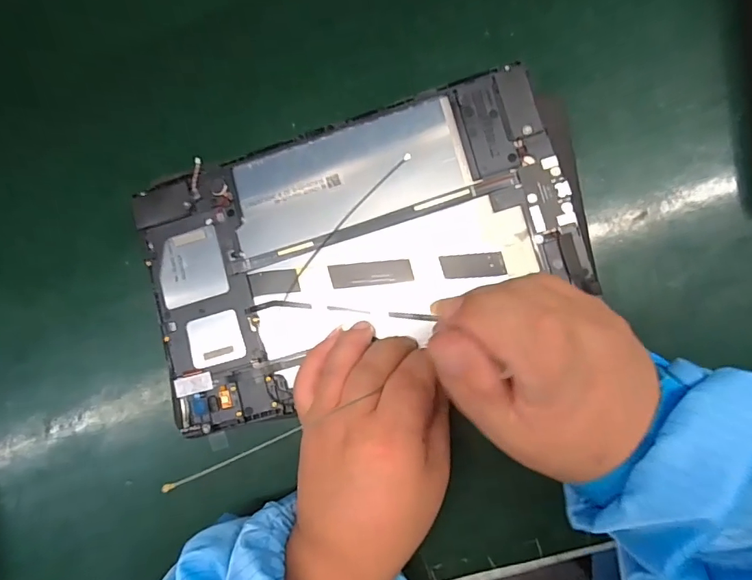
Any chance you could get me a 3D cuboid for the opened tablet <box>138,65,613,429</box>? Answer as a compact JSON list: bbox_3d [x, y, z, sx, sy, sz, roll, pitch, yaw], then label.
[{"bbox_3d":[-0.014,-0.020,0.257,0.236,0.009,0.147,-15,86,9],"label":"opened tablet"}]

